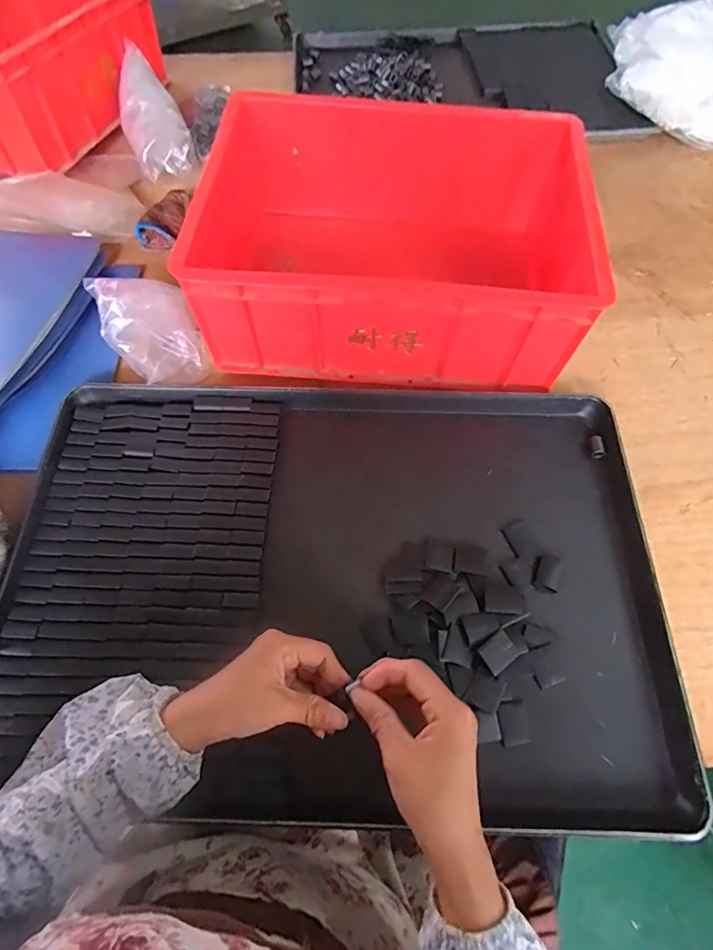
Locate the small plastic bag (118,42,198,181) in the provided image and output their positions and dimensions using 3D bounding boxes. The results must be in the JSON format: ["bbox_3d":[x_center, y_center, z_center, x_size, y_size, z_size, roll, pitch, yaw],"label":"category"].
[{"bbox_3d":[-0.310,-0.542,0.713,0.086,0.050,0.191,-21,85,-11],"label":"small plastic bag"}]

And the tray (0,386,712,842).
[{"bbox_3d":[-0.022,0.084,0.451,0.589,0.034,0.392,2,63,2],"label":"tray"}]

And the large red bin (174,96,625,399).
[{"bbox_3d":[0.042,-0.260,0.576,0.399,0.186,0.306,4,64,1],"label":"large red bin"}]

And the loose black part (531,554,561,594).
[{"bbox_3d":[0.180,0.092,0.456,0.024,0.006,0.033,14,64,8],"label":"loose black part"}]

